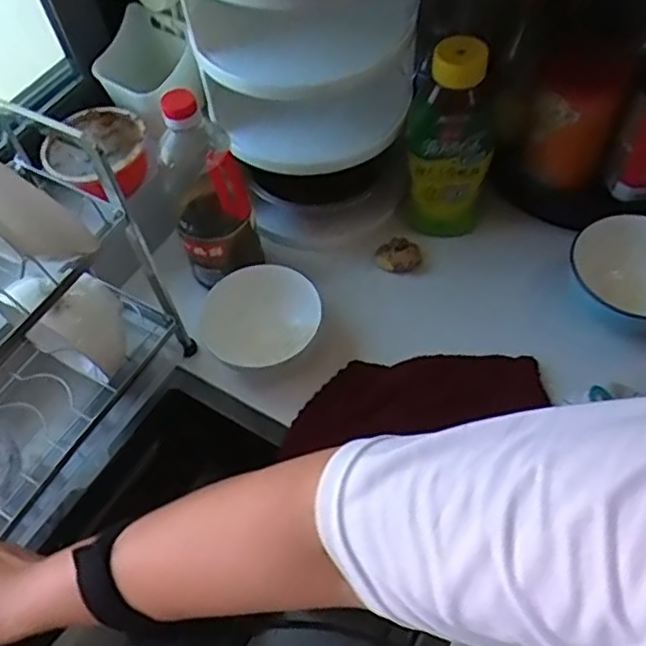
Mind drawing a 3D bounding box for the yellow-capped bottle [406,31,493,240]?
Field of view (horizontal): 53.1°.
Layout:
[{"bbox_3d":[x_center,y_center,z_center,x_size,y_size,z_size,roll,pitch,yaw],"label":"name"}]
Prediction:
[{"bbox_3d":[0.139,-0.206,0.707,0.087,0.240,0.083,6,57,9],"label":"yellow-capped bottle"}]

